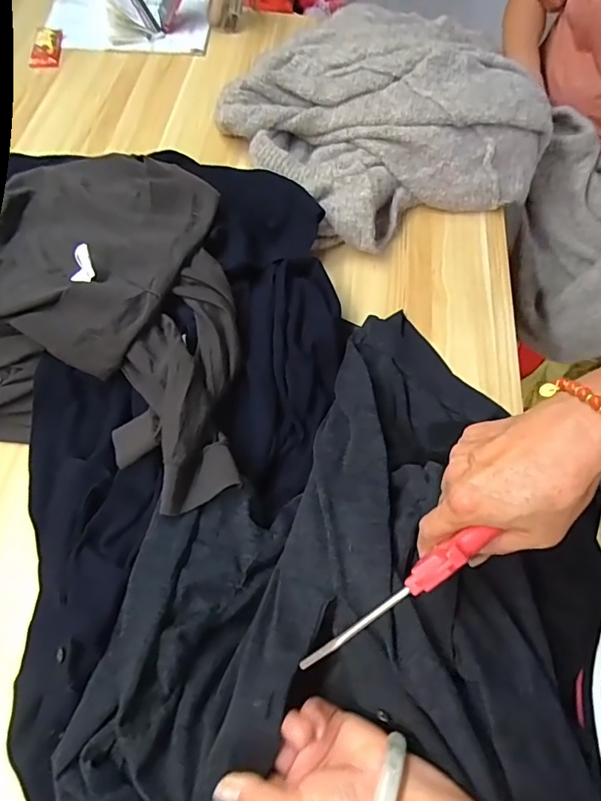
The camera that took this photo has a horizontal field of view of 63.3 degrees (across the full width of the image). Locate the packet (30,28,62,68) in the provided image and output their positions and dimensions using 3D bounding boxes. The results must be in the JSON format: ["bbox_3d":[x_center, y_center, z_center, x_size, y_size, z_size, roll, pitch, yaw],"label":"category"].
[{"bbox_3d":[-0.447,-0.617,0.849,0.052,0.019,0.083,-2,63,-3],"label":"packet"}]

